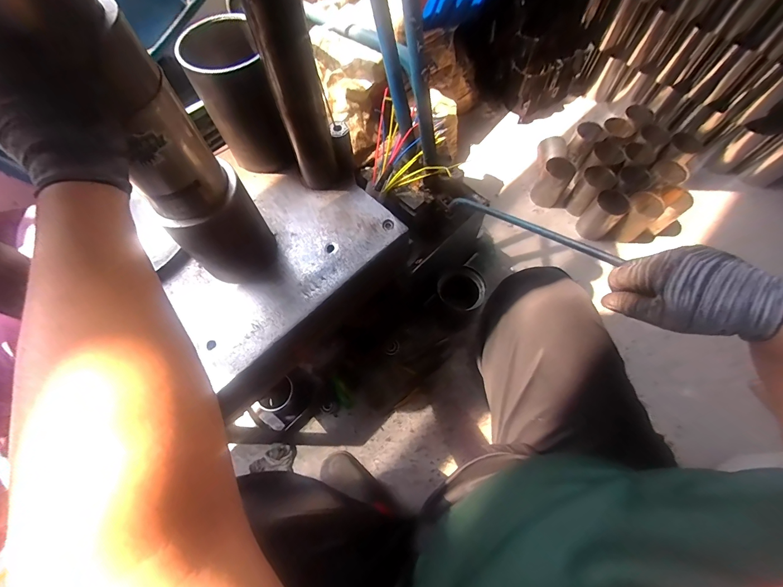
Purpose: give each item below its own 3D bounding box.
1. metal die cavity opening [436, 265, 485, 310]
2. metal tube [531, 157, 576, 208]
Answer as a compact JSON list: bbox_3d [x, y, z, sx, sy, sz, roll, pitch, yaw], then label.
[{"bbox_3d":[0.172,-0.011,0.818,0.108,0.030,0.112,0,66,1],"label":"metal die cavity opening"},{"bbox_3d":[0.514,-0.357,1.079,0.091,0.129,0.069,33,71,15],"label":"metal tube"}]

